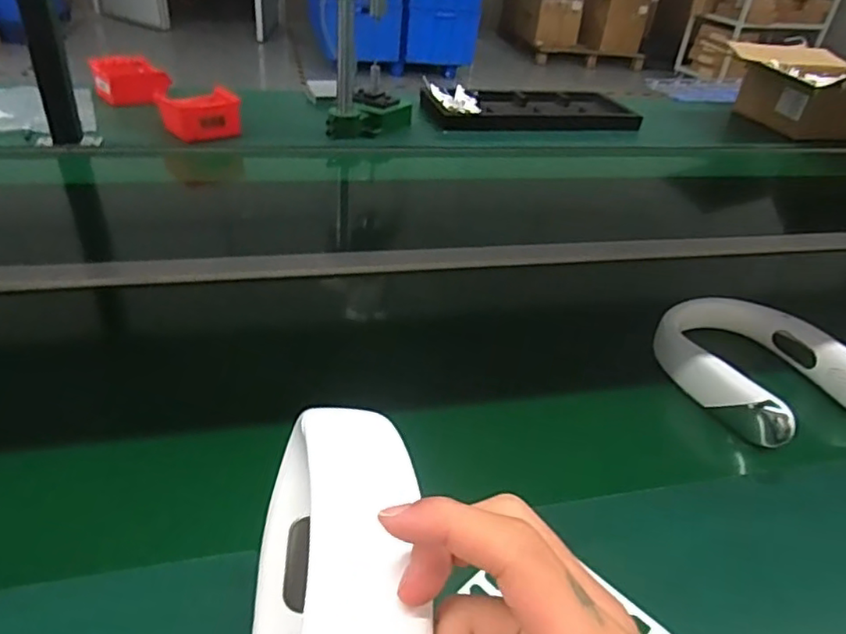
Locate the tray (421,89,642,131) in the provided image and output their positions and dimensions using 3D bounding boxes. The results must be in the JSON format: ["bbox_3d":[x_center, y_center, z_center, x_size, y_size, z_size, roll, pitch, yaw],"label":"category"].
[{"bbox_3d":[0.237,-0.475,1.396,0.500,0.039,0.206,-5,37,-17],"label":"tray"}]

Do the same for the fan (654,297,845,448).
[{"bbox_3d":[0.368,0.054,0.675,0.179,0.062,0.187,-11,39,-24],"label":"fan"}]

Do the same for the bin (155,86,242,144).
[{"bbox_3d":[-0.406,-0.364,1.116,0.136,0.078,0.101,-18,42,-31],"label":"bin"}]

